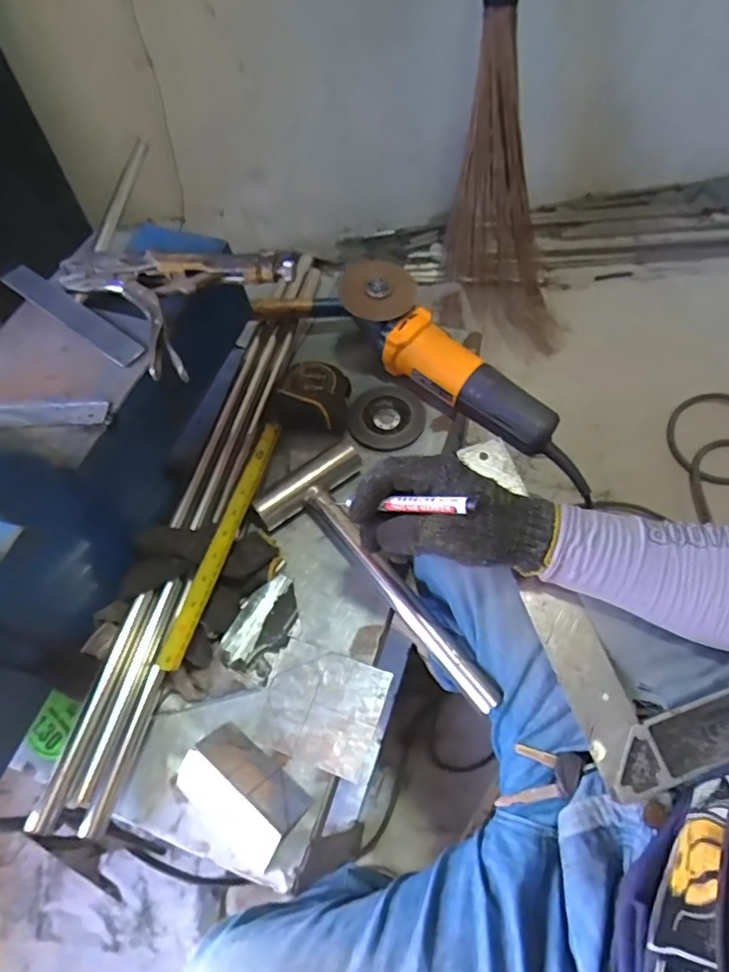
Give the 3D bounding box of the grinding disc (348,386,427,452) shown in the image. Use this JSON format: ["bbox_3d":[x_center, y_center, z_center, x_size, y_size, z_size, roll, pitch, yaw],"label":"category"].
[{"bbox_3d":[0.027,-0.081,0.650,0.085,0.017,0.094,18,55,6],"label":"grinding disc"}]

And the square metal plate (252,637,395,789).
[{"bbox_3d":[-0.038,0.193,0.494,0.103,0.006,0.092,16,64,16],"label":"square metal plate"}]

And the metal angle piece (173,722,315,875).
[{"bbox_3d":[-0.101,0.246,0.453,0.102,0.027,0.064,32,67,20],"label":"metal angle piece"}]

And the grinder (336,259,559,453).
[{"bbox_3d":[0.091,-0.137,0.631,0.284,0.074,0.071,43,70,9],"label":"grinder"}]

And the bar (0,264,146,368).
[{"bbox_3d":[-0.258,-0.154,0.493,0.183,0.008,0.027,33,67,21],"label":"bar"}]

